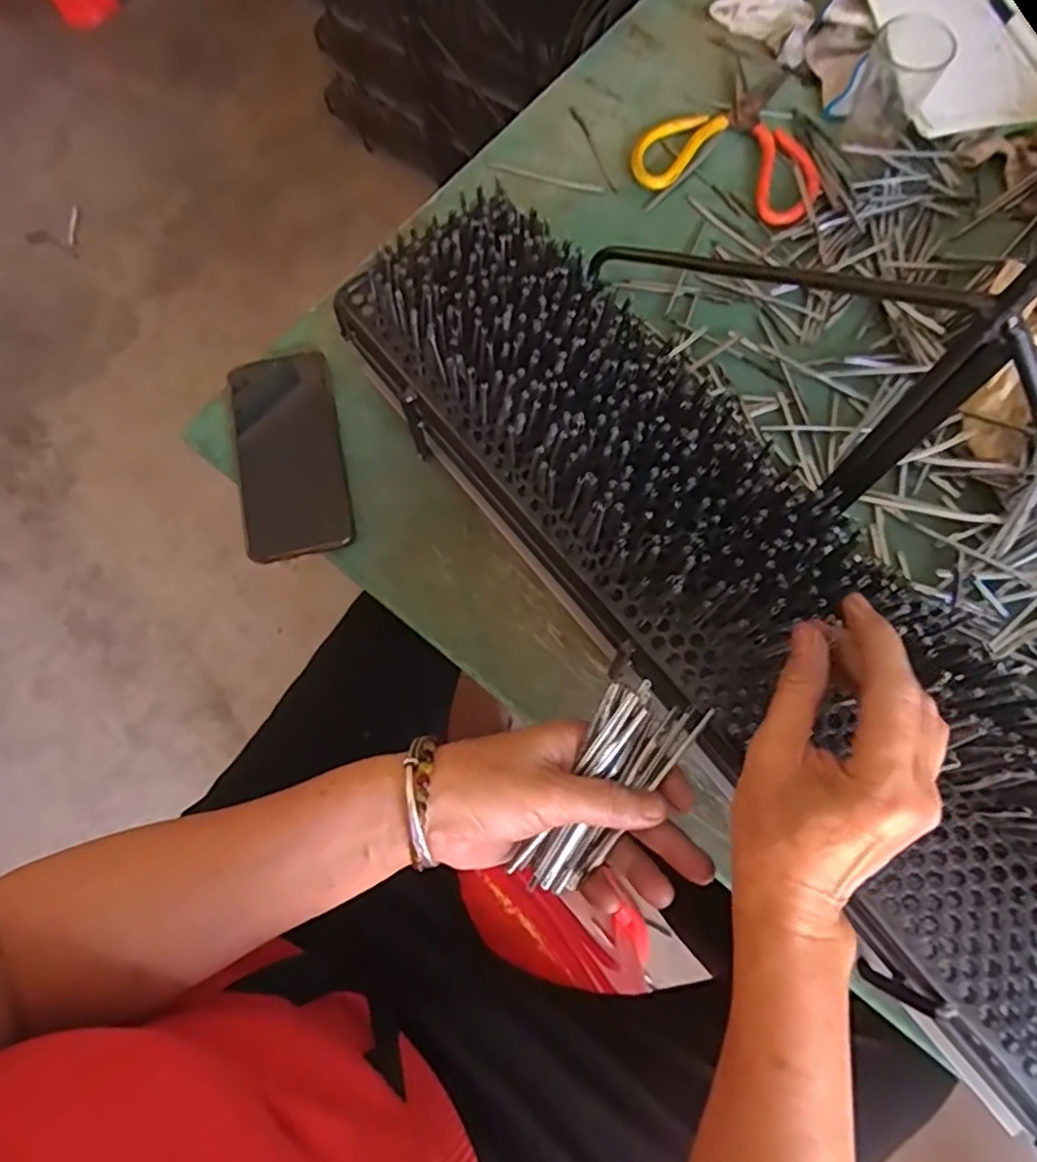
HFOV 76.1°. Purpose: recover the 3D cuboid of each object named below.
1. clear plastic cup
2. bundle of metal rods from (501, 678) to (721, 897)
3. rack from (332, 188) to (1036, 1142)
[{"bbox_3d":[0.304,-0.399,0.538,0.055,0.075,0.052,0,73,1],"label":"clear plastic cup"},{"bbox_3d":[0.042,0.099,0.326,0.046,0.023,0.117,38,78,12],"label":"bundle of metal rods"},{"bbox_3d":[0.115,0.014,0.392,0.139,0.130,0.586,-39,77,-10],"label":"rack"}]

